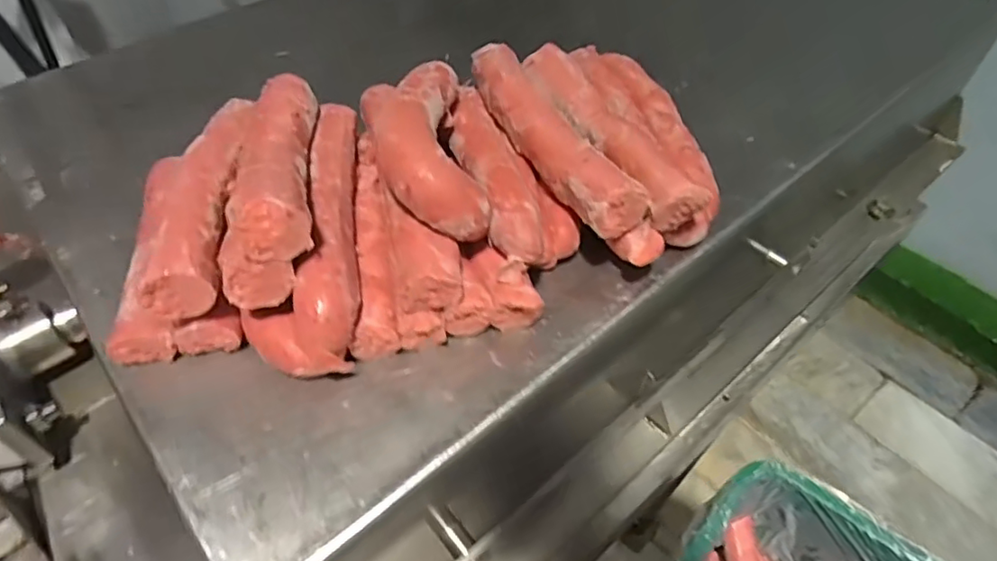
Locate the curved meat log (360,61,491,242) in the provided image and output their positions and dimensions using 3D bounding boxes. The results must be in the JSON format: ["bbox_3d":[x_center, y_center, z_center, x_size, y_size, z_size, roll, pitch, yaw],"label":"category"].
[{"bbox_3d":[-0.048,-0.090,0.382,0.064,0.050,0.132,-9,50,-8],"label":"curved meat log"}]

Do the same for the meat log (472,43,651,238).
[{"bbox_3d":[0.035,-0.113,0.441,0.044,0.031,0.210,-22,53,-18],"label":"meat log"}]

